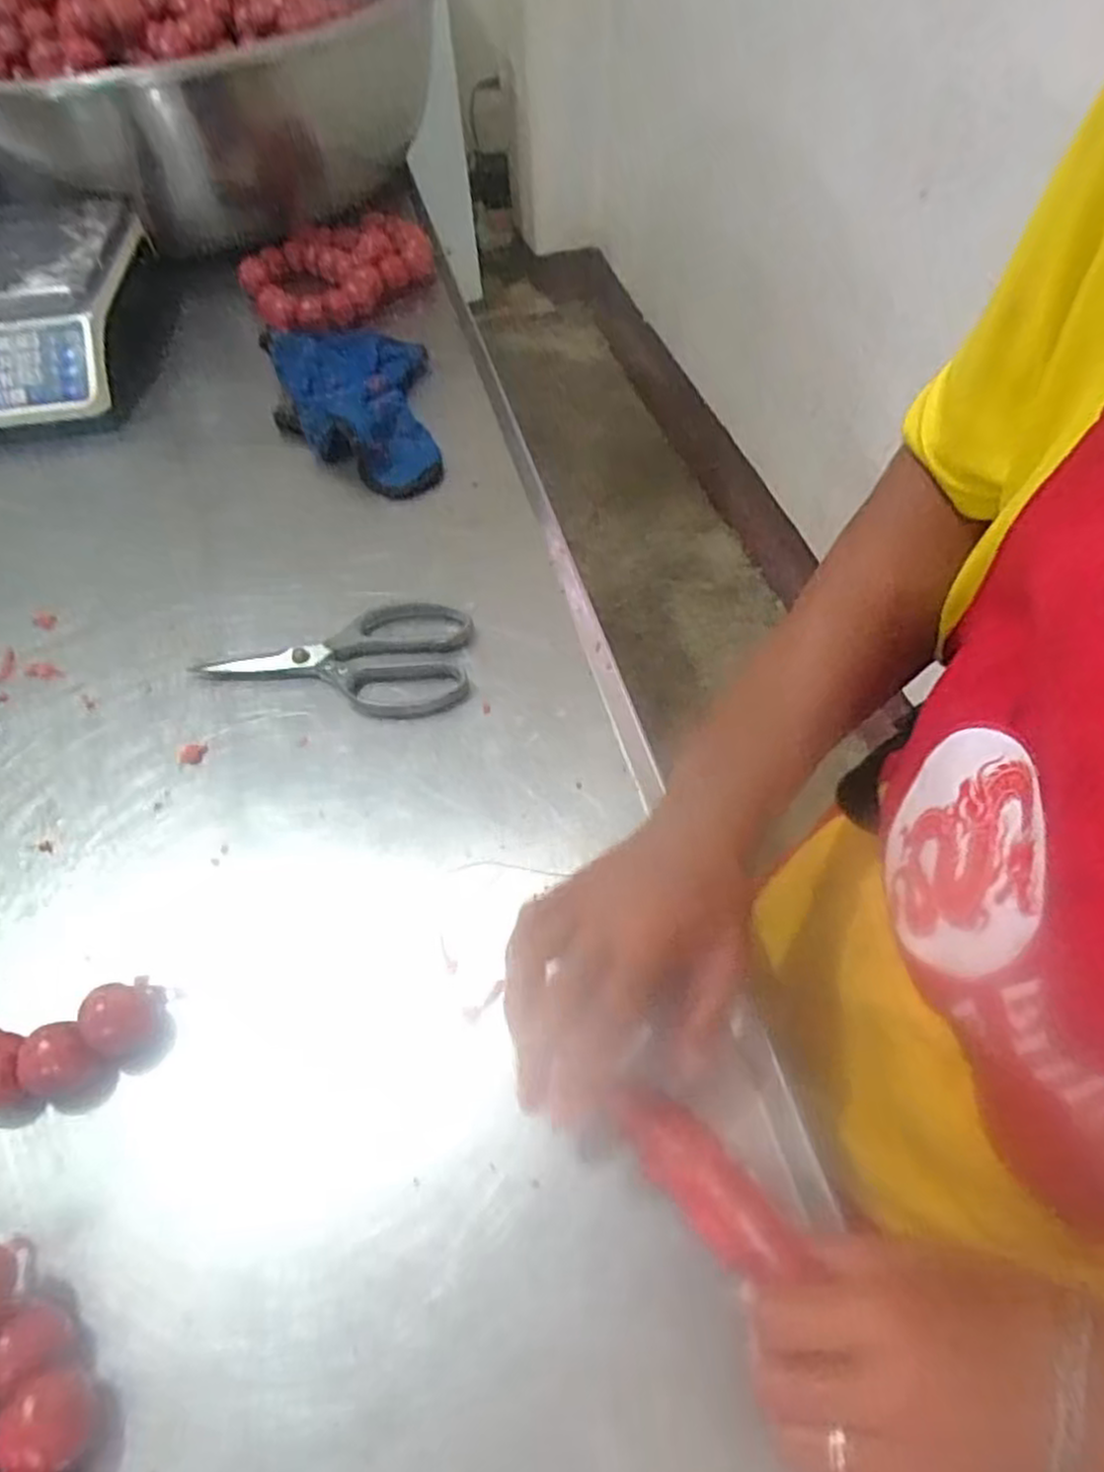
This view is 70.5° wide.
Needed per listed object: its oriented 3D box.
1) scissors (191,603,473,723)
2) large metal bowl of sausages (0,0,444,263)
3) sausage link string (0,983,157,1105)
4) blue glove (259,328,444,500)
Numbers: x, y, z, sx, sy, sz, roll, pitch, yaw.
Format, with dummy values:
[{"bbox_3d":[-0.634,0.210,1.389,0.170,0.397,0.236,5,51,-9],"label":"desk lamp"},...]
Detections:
[{"bbox_3d":[-0.158,-0.053,0.575,0.194,0.009,0.106,-6,55,-2],"label":"scissors"},{"bbox_3d":[-0.418,-0.863,0.993,0.532,0.271,0.635,-1,55,1],"label":"large metal bowl of sausages"},{"bbox_3d":[-0.273,0.165,0.414,0.117,0.032,0.050,-6,55,-2],"label":"sausage link string"},{"bbox_3d":[-0.192,-0.328,0.748,0.153,0.044,0.280,-13,55,-7],"label":"blue glove"}]

